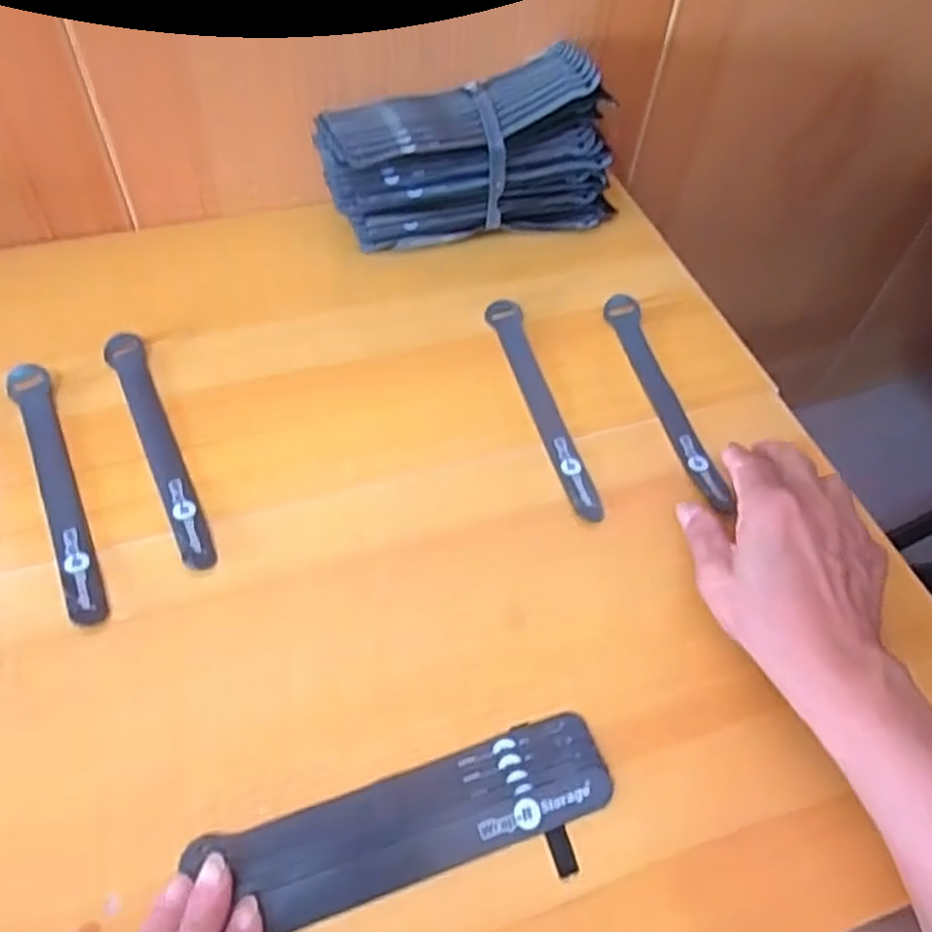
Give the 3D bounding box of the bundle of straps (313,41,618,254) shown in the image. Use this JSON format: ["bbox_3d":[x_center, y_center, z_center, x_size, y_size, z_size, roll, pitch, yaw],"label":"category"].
[{"bbox_3d":[0.005,-0.232,0.576,0.228,0.118,0.070,-13,56,-13],"label":"bundle of straps"}]

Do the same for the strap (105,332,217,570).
[{"bbox_3d":[-0.194,-0.015,0.471,0.023,0.008,0.193,-20,58,-18],"label":"strap"}]

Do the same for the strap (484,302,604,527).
[{"bbox_3d":[0.051,-0.045,0.514,0.022,0.007,0.193,-13,56,-7],"label":"strap"}]

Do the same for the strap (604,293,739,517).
[{"bbox_3d":[0.139,-0.048,0.524,0.024,0.011,0.198,-12,54,-4],"label":"strap"}]

